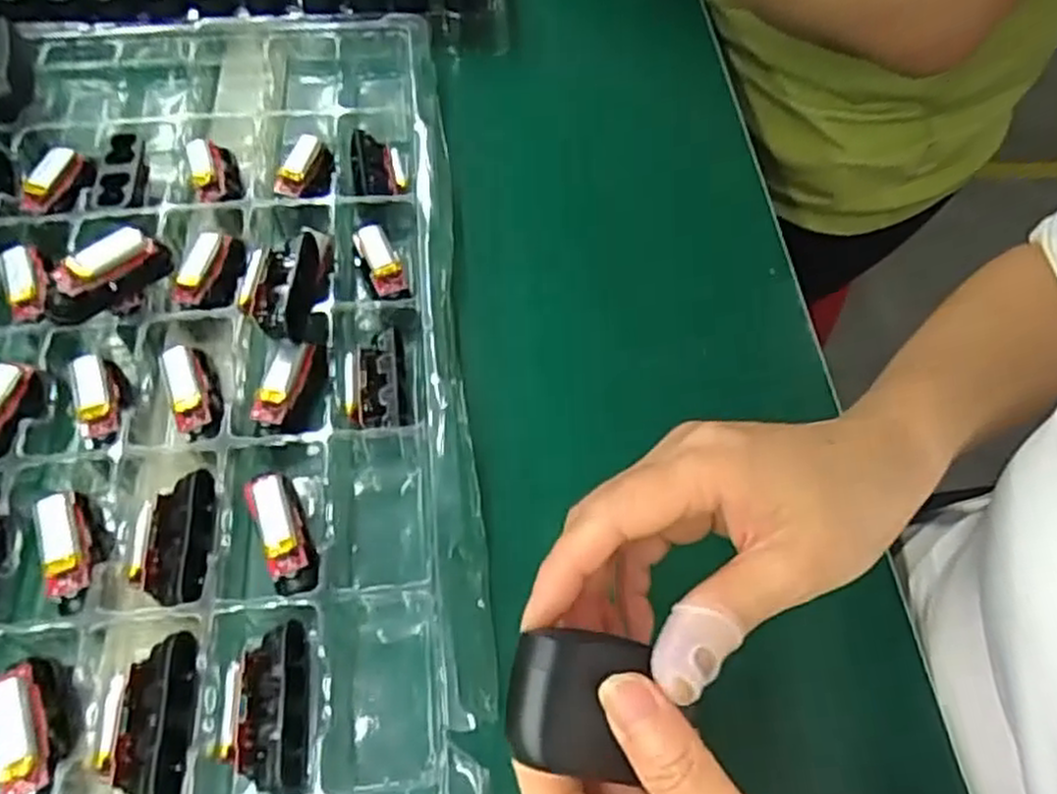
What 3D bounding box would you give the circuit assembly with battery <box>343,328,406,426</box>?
[{"bbox_3d":[-0.073,-0.007,0.366,0.027,0.020,0.048,-3,58,-4],"label":"circuit assembly with battery"}]

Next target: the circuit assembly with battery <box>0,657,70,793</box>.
[{"bbox_3d":[-0.180,0.122,0.279,0.017,0.024,0.055,-22,61,-15],"label":"circuit assembly with battery"}]

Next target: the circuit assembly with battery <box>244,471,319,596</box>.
[{"bbox_3d":[-0.102,0.056,0.318,0.019,0.021,0.049,-20,61,-15],"label":"circuit assembly with battery"}]

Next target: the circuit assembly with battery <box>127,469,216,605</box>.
[{"bbox_3d":[-0.149,0.059,0.324,0.028,0.013,0.056,-1,58,-3],"label":"circuit assembly with battery"}]

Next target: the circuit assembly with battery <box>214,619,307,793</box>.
[{"bbox_3d":[-0.100,0.116,0.288,0.029,0.015,0.060,-7,59,-7],"label":"circuit assembly with battery"}]

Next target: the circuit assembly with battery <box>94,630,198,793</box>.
[{"bbox_3d":[-0.142,0.120,0.286,0.028,0.014,0.060,-5,58,-6],"label":"circuit assembly with battery"}]

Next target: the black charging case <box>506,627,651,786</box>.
[{"bbox_3d":[0.011,0.087,0.228,0.037,0.024,0.035,16,79,-13],"label":"black charging case"}]

